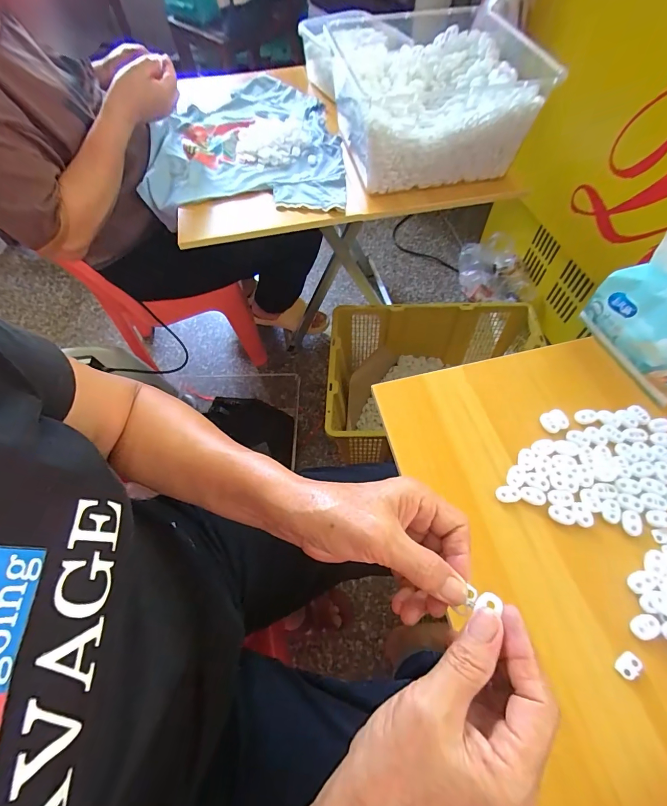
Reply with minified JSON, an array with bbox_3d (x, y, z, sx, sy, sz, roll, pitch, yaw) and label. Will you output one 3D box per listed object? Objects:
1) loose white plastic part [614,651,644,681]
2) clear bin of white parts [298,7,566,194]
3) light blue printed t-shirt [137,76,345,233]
[{"bbox_3d":[0.235,0.209,0.287,0.019,0.005,0.013,-37,65,-17],"label":"loose white plastic part"},{"bbox_3d":[0.148,-0.609,0.684,0.302,0.142,0.509,-14,61,-5],"label":"clear bin of white parts"},{"bbox_3d":[-0.171,-0.519,0.721,0.363,0.046,0.474,-3,61,1],"label":"light blue printed t-shirt"}]

